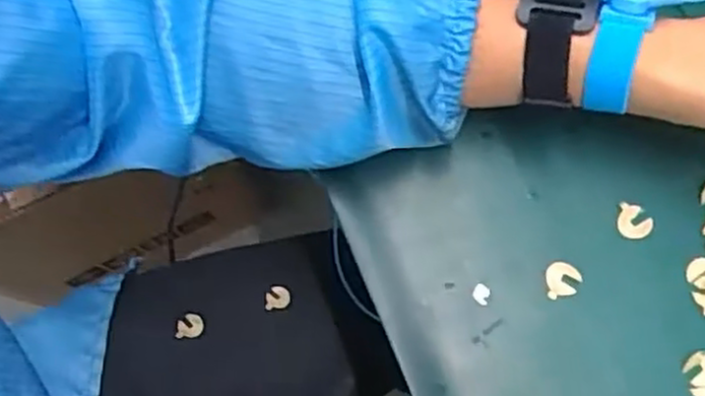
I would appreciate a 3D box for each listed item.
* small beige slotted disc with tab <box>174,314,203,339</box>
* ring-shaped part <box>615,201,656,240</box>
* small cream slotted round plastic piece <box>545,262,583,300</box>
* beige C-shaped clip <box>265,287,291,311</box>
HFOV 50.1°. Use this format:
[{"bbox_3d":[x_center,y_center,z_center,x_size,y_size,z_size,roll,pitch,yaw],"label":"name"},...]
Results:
[{"bbox_3d":[-0.121,0.095,0.558,0.019,0.004,0.019,6,73,-18],"label":"small beige slotted disc with tab"},{"bbox_3d":[0.149,0.013,0.398,0.019,0.005,0.018,12,75,6],"label":"ring-shaped part"},{"bbox_3d":[0.110,0.043,0.394,0.018,0.005,0.019,-1,76,2],"label":"small cream slotted round plastic piece"},{"bbox_3d":[-0.059,0.078,0.586,0.019,0.004,0.018,2,79,-13],"label":"beige C-shaped clip"}]

